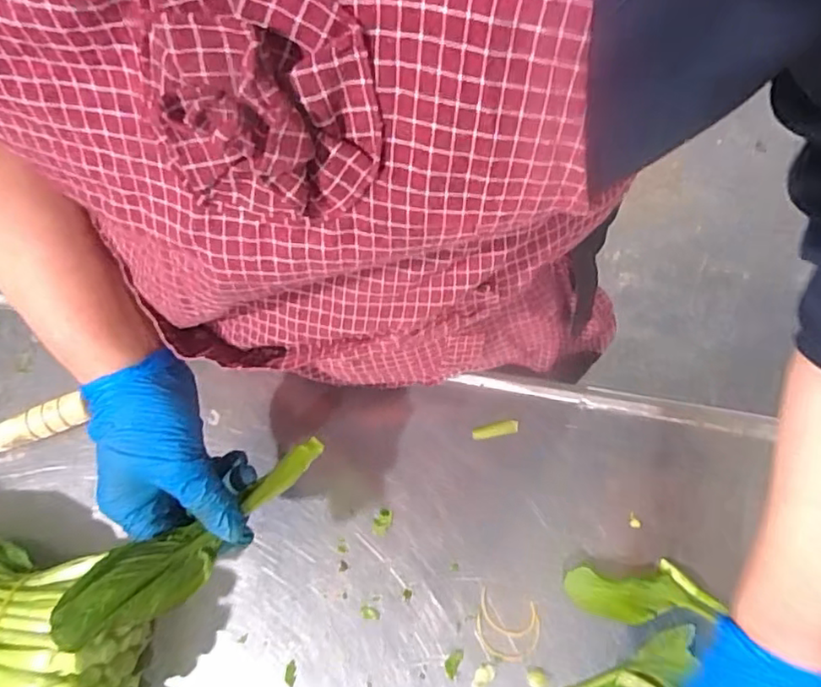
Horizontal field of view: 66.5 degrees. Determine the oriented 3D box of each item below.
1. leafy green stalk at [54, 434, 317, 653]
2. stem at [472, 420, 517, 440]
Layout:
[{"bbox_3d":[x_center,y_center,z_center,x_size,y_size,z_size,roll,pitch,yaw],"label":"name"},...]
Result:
[{"bbox_3d":[-0.120,0.109,0.365,0.041,0.019,0.174,38,42,18],"label":"leafy green stalk"},{"bbox_3d":[0.066,0.068,0.485,0.034,0.009,0.010,-11,69,3],"label":"stem"}]

